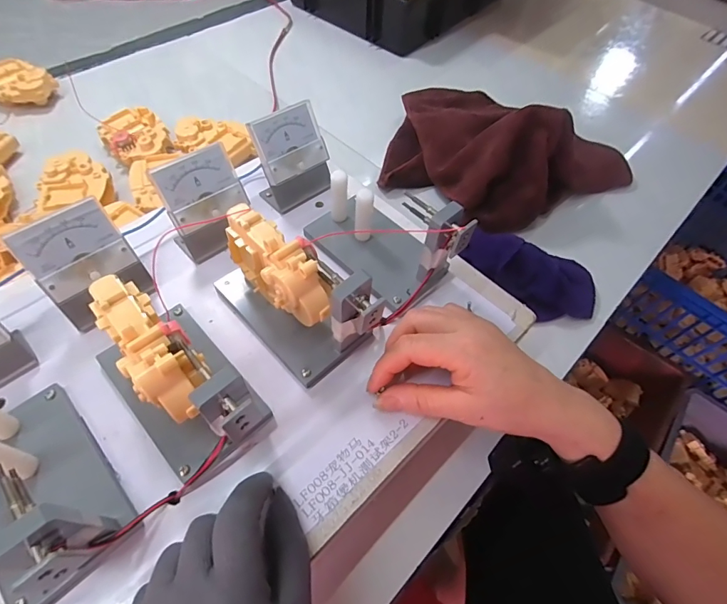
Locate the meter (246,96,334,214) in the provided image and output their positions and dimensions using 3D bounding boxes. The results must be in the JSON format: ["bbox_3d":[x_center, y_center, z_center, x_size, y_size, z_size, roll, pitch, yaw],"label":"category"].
[{"bbox_3d":[-0.065,-0.134,0.387,0.065,0.072,0.042,-33,65,-22],"label":"meter"}]

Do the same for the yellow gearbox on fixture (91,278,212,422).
[{"bbox_3d":[-0.128,0.023,0.245,0.036,0.036,0.097,-38,67,-24],"label":"yellow gearbox on fixture"}]

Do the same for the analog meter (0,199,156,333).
[{"bbox_3d":[-0.202,-0.025,0.308,0.042,0.076,0.064,40,64,20],"label":"analog meter"}]

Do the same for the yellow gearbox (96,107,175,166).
[{"bbox_3d":[-0.287,-0.206,0.526,0.094,0.037,0.071,40,63,20],"label":"yellow gearbox"}]

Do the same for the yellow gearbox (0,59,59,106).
[{"bbox_3d":[-0.477,-0.302,0.576,0.077,0.033,0.076,40,63,20],"label":"yellow gearbox"}]

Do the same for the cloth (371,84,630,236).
[{"bbox_3d":[0.179,-0.197,0.505,0.302,0.116,0.221,25,59,12],"label":"cloth"}]

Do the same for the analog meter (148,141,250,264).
[{"bbox_3d":[-0.132,-0.082,0.350,0.065,0.074,0.042,-30,64,-21],"label":"analog meter"}]

